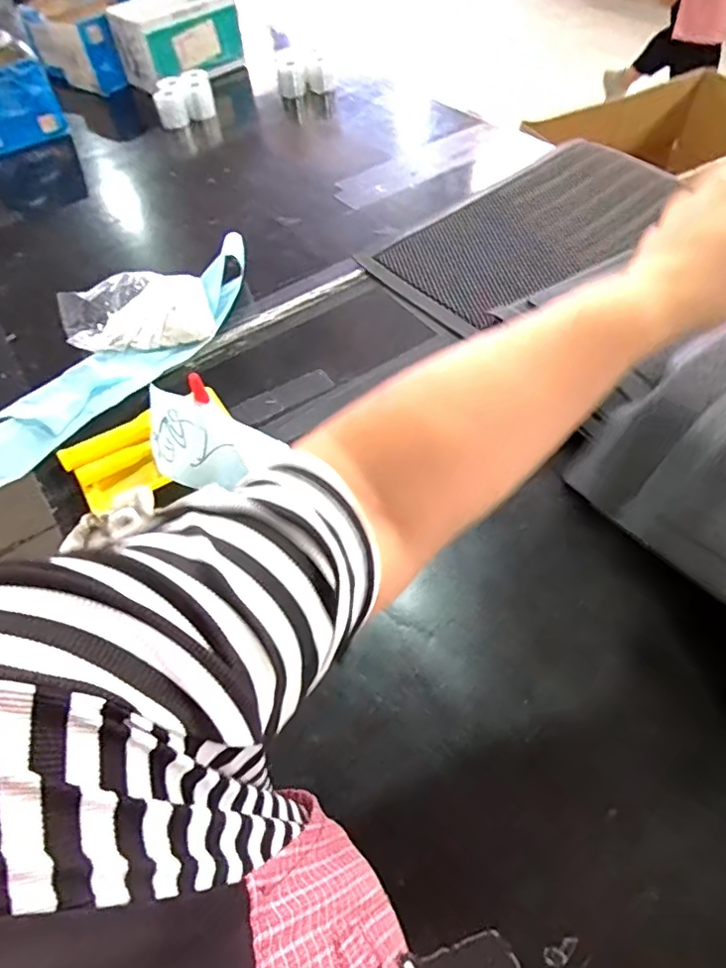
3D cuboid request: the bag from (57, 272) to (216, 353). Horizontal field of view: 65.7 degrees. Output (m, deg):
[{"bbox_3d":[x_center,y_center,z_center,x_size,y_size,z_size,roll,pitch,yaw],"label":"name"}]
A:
[{"bbox_3d":[-0.337,-0.256,0.833,0.204,0.092,0.102,-17,54,-7],"label":"bag"}]

